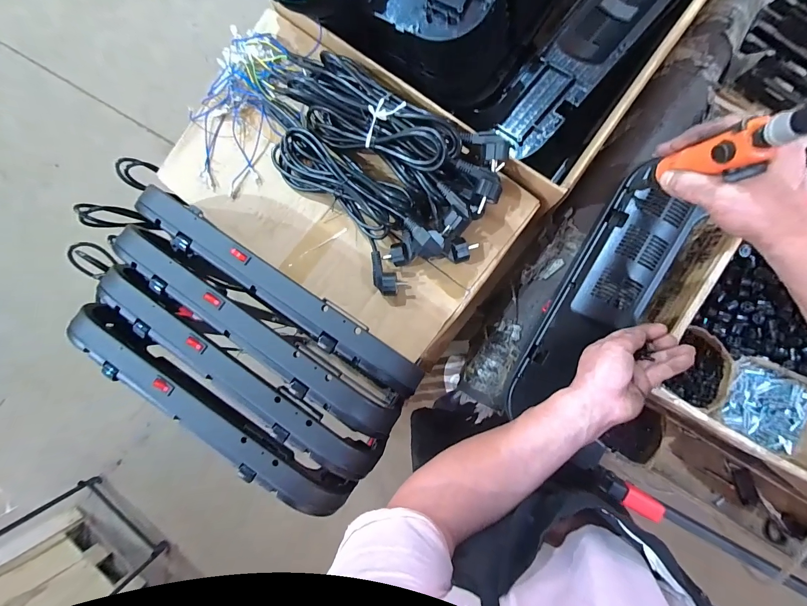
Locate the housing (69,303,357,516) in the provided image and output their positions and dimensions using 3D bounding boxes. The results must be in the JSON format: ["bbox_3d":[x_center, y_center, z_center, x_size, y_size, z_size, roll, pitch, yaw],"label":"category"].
[{"bbox_3d":[-0.278,0.146,0.507,0.476,0.115,0.079,34,95,6],"label":"housing"}]

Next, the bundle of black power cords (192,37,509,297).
[{"bbox_3d":[-0.109,-0.216,0.521,0.490,0.087,0.251,32,95,6],"label":"bundle of black power cords"}]

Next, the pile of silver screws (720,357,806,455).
[{"bbox_3d":[0.661,0.179,0.638,0.138,0.028,0.132,27,94,6],"label":"pile of silver screws"}]

